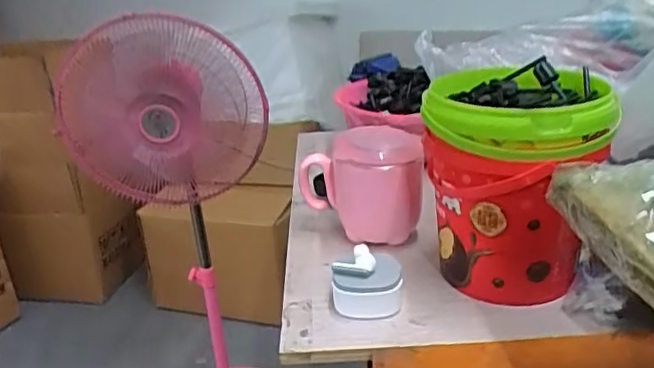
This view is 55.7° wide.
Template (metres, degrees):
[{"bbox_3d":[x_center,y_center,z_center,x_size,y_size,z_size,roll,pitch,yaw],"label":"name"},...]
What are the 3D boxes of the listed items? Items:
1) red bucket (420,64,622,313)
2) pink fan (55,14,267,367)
[{"bbox_3d":[0.144,0.000,0.482,0.129,0.153,0.119,-3,23,1],"label":"red bucket"},{"bbox_3d":[-0.259,0.137,1.181,0.333,0.852,0.295,-13,25,-21],"label":"pink fan"}]

